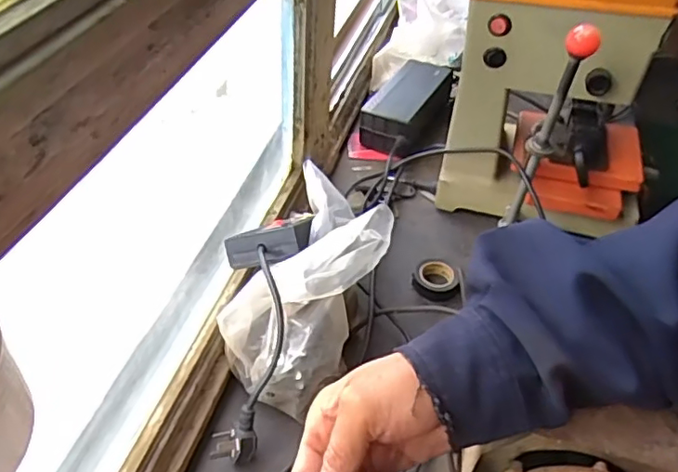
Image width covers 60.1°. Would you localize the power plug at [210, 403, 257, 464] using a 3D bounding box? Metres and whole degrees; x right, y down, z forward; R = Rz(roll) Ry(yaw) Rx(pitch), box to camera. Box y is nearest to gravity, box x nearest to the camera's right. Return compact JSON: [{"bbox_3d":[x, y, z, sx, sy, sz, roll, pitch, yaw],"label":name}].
[{"bbox_3d":[-0.084,0.162,0.466,0.034,0.052,0.027,-4,45,-11],"label":"power plug"}]

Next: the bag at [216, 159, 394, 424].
[{"bbox_3d":[-0.025,0.050,0.499,0.102,0.141,0.143,25,47,19],"label":"bag"}]

